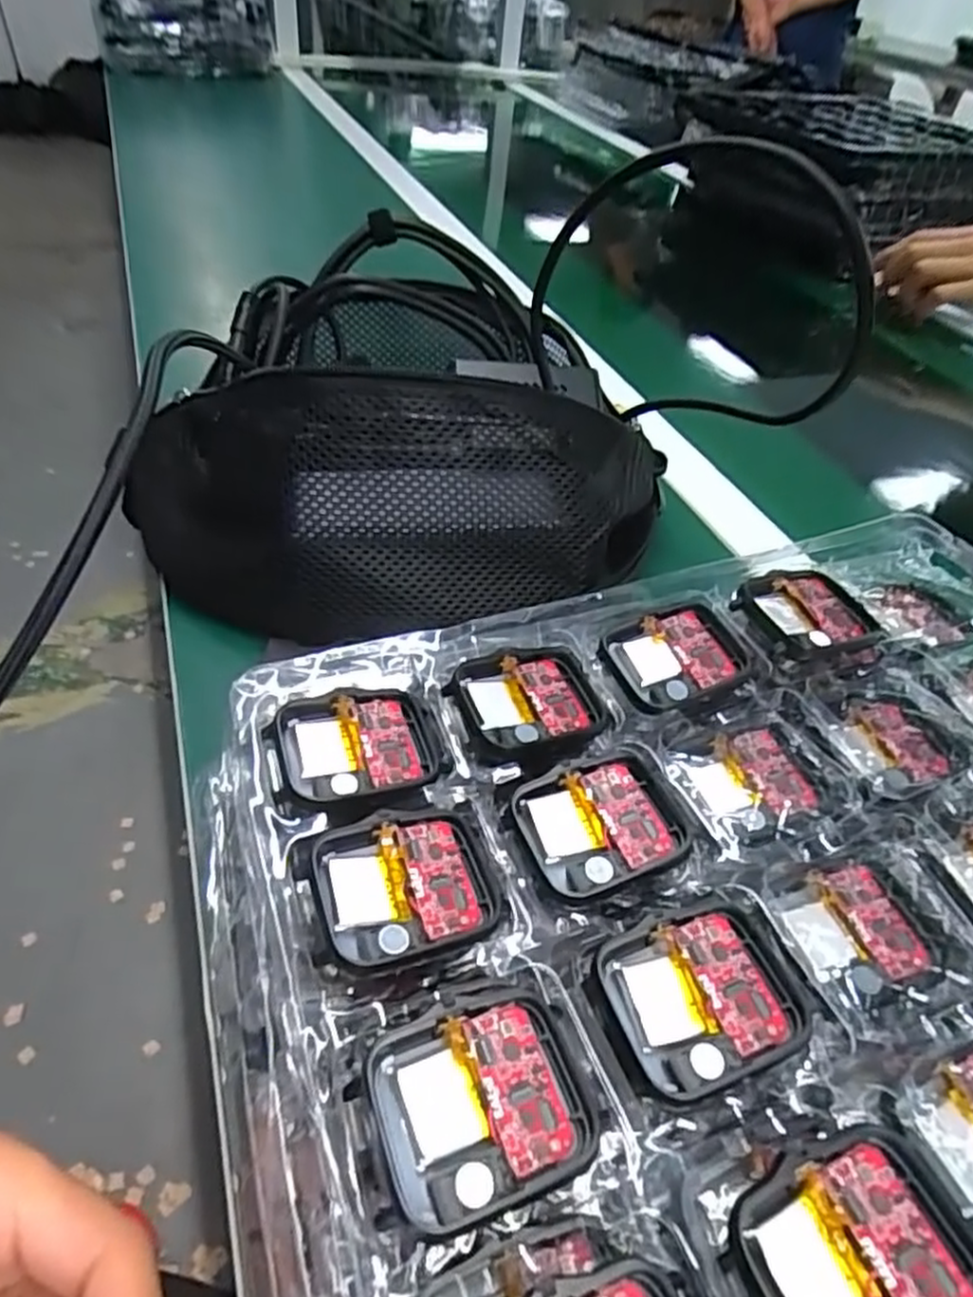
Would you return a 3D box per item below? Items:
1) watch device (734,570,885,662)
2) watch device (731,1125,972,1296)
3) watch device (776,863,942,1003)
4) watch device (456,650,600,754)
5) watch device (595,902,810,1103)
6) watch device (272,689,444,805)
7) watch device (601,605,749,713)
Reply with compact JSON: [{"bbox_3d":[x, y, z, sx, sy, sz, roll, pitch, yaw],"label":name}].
[{"bbox_3d":[0.114,-0.011,0.263,0.048,0.011,0.039,-10,47,-18],"label":"watch device"},{"bbox_3d":[0.072,0.114,0.138,0.044,0.005,0.037,-15,49,-22],"label":"watch device"},{"bbox_3d":[0.099,0.075,0.197,0.043,0.009,0.032,-10,47,-17],"label":"watch device"},{"bbox_3d":[0.015,0.017,0.233,0.043,0.004,0.037,-10,47,-17],"label":"watch device"},{"bbox_3d":[0.051,0.080,0.172,0.044,0.004,0.037,-11,47,-18],"label":"watch device"},{"bbox_3d":[-0.036,0.028,0.214,0.046,0.006,0.036,-10,47,-18],"label":"watch device"},{"bbox_3d":[0.064,0.003,0.249,0.042,0.010,0.035,-13,48,-20],"label":"watch device"}]

